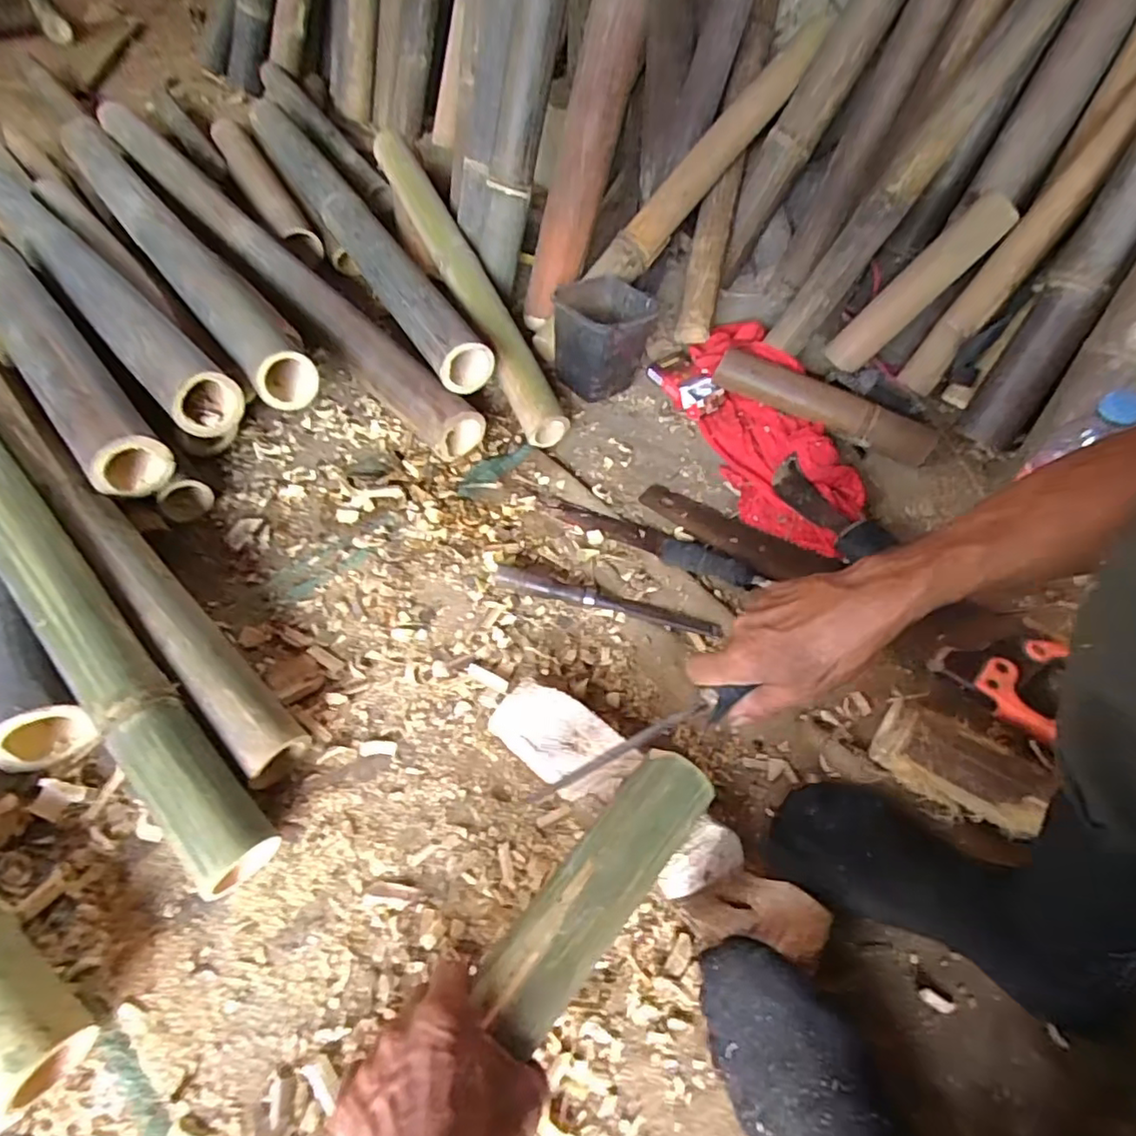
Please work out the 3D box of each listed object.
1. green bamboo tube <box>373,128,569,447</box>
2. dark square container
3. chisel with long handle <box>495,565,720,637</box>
[{"bbox_3d":[-0.160,-0.443,0.914,0.057,0.053,0.653,-22,69,-18],"label":"green bamboo tube"},{"bbox_3d":[0.045,-0.308,0.856,0.116,0.134,0.123,31,58,20],"label":"dark square container"},{"bbox_3d":[0.042,0.031,0.663,0.242,0.024,0.033,13,53,8],"label":"chisel with long handle"}]

